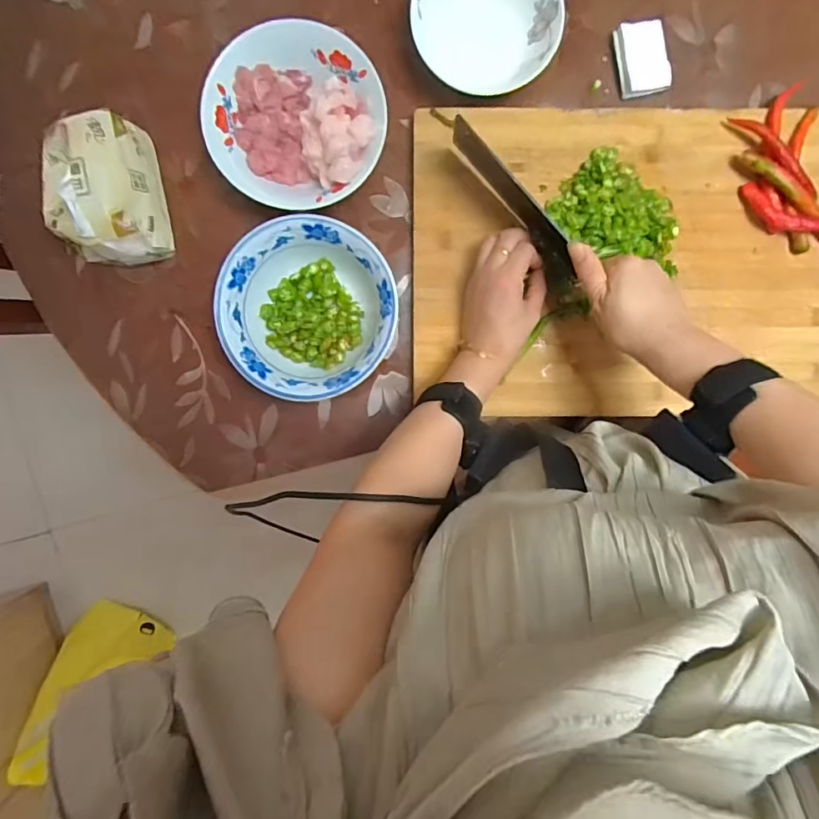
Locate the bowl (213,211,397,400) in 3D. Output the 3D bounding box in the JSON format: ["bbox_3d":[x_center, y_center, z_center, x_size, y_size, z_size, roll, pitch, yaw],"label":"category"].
[{"bbox_3d":[-0.101,-0.103,0.529,0.171,0.064,0.177,0,94,2],"label":"bowl"}]

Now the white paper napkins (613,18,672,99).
[{"bbox_3d":[0.243,-0.363,0.527,0.051,0.021,0.070,-11,94,3],"label":"white paper napkins"}]

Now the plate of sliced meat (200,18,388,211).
[{"bbox_3d":[-0.112,-0.289,0.513,0.164,0.059,0.170,0,94,2],"label":"plate of sliced meat"}]

